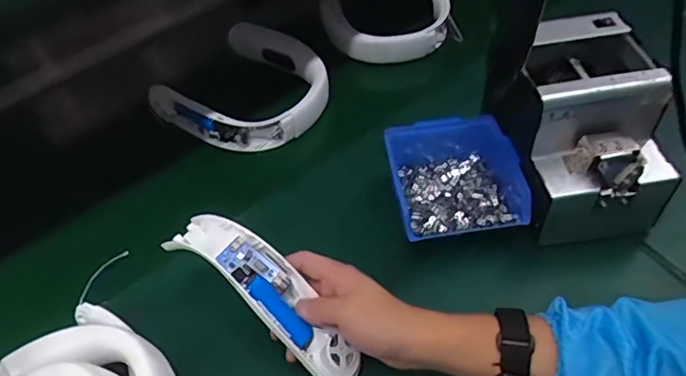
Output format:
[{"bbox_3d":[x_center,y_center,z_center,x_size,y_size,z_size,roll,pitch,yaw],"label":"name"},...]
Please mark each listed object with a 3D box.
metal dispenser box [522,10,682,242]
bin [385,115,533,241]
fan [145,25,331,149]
[{"bbox_3d":[0.241,-0.060,0.538,0.118,0.142,0.156,-3,49,2],"label":"metal dispenser box"},{"bbox_3d":[0.116,-0.008,0.579,0.129,0.063,0.144,-7,49,-1],"label":"bin"},{"bbox_3d":[-0.123,-0.133,0.743,0.196,0.060,0.183,22,54,22],"label":"fan"}]

